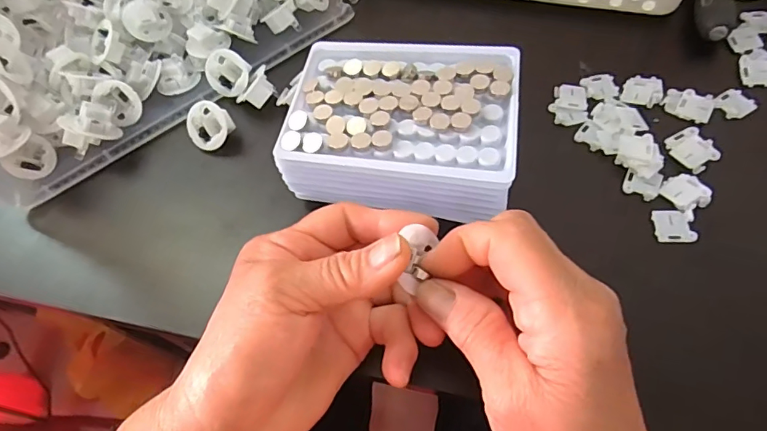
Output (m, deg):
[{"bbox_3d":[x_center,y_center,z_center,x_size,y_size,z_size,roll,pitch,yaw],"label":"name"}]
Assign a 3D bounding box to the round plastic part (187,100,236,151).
[{"bbox_3d":[-0.122,-0.063,0.346,0.033,0.015,0.033,3,100,16],"label":"round plastic part"}]

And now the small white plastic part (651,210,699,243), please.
[{"bbox_3d":[0.168,0.006,0.283,0.020,0.005,0.020,0,62,7],"label":"small white plastic part"}]

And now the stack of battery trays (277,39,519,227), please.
[{"bbox_3d":[0.012,-0.053,0.300,0.129,0.049,0.105,6,62,10],"label":"stack of battery trays"}]

